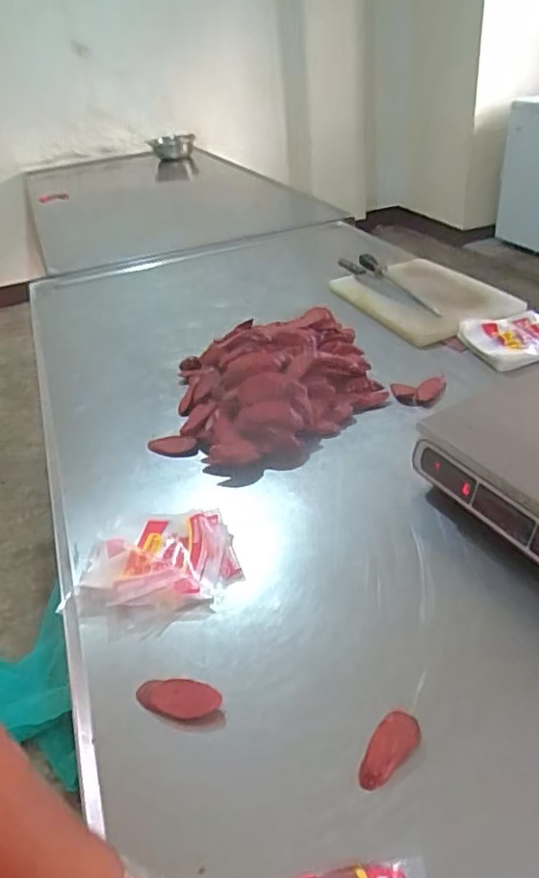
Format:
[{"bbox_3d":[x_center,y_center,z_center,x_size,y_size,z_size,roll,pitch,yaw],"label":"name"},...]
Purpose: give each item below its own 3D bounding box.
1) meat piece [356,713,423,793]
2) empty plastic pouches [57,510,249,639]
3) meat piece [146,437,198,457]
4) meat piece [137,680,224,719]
[{"bbox_3d":[0.117,0.308,0.595,0.038,0.015,0.088,25,45,37],"label":"meat piece"},{"bbox_3d":[-0.151,0.175,0.827,0.211,0.031,0.217,-4,34,3],"label":"empty plastic pouches"},{"bbox_3d":[-0.168,0.014,1.059,0.095,0.026,0.036,8,37,19],"label":"meat piece"},{"bbox_3d":[-0.102,0.288,0.662,0.095,0.017,0.036,2,35,11],"label":"meat piece"}]

